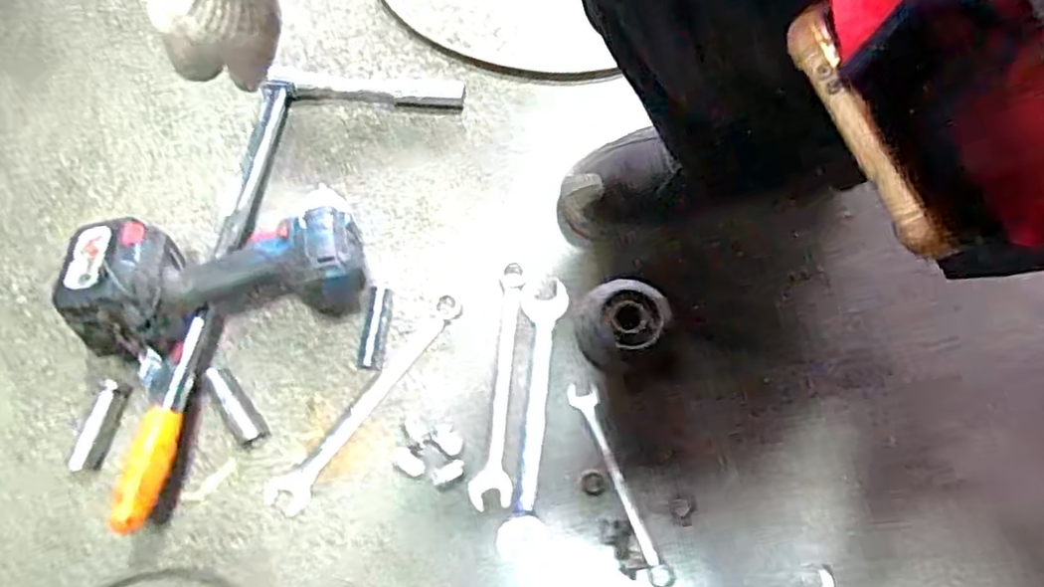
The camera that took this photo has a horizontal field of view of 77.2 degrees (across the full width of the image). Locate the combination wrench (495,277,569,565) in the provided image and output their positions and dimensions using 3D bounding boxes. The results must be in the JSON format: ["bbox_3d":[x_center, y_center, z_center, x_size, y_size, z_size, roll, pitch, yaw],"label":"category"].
[{"bbox_3d":[0.010,0.104,0.588,0.040,0.007,0.245,6,70,4],"label":"combination wrench"}]

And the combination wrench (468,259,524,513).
[{"bbox_3d":[-0.022,0.078,0.598,0.035,0.007,0.222,2,70,2],"label":"combination wrench"}]

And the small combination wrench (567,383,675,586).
[{"bbox_3d":[0.083,0.164,0.569,0.026,0.009,0.180,-19,71,-5],"label":"small combination wrench"}]

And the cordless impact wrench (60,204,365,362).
[{"bbox_3d":[-0.270,-0.023,0.598,0.240,0.105,0.133,-16,70,-4],"label":"cordless impact wrench"}]

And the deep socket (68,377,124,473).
[{"bbox_3d":[-0.383,0.120,0.594,0.021,0.021,0.079,16,71,7],"label":"deep socket"}]

